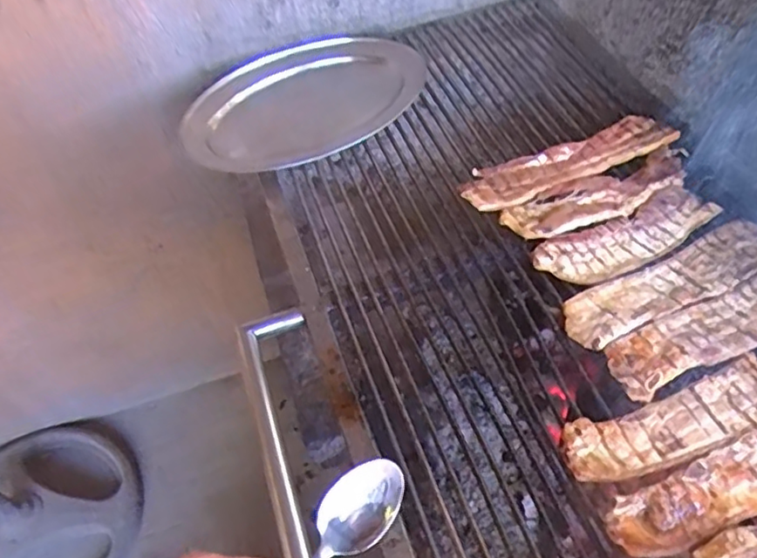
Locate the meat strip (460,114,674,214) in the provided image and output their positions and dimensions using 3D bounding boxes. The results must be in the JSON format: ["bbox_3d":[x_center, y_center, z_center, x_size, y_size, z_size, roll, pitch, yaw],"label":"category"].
[{"bbox_3d":[0.252,-0.156,0.808,0.294,0.013,0.074,-18,53,-10],"label":"meat strip"}]

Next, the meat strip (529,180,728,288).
[{"bbox_3d":[0.293,-0.051,0.717,0.224,0.011,0.076,-22,53,-12],"label":"meat strip"}]

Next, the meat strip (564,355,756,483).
[{"bbox_3d":[0.305,0.130,0.582,0.266,0.012,0.067,-18,53,-9],"label":"meat strip"}]

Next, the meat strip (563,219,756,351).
[{"bbox_3d":[0.325,0.003,0.676,0.271,0.008,0.070,-24,54,-14],"label":"meat strip"}]

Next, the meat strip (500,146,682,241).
[{"bbox_3d":[0.279,-0.105,0.765,0.254,0.018,0.074,-20,53,-11],"label":"meat strip"}]

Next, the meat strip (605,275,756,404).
[{"bbox_3d":[0.356,0.052,0.635,0.261,0.009,0.074,-22,53,-12],"label":"meat strip"}]

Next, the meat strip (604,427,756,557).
[{"bbox_3d":[0.322,0.176,0.535,0.264,0.012,0.065,-18,53,-10],"label":"meat strip"}]

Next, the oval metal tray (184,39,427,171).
[{"bbox_3d":[-0.117,-0.277,0.928,0.384,0.044,0.277,-38,54,-21],"label":"oval metal tray"}]

